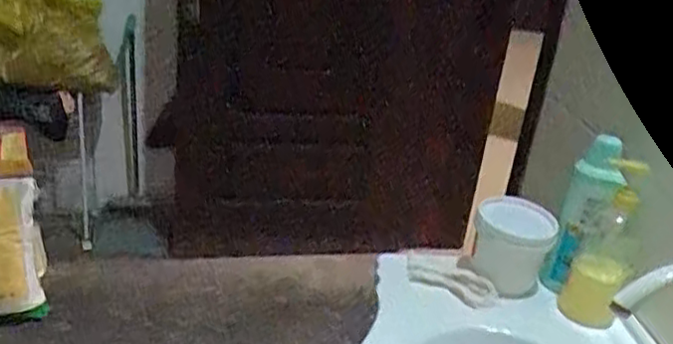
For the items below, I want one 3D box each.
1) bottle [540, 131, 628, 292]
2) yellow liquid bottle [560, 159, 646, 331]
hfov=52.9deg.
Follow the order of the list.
[{"bbox_3d":[0.376,0.076,1.042,0.071,0.253,0.061,21,28,27],"label":"bottle"},{"bbox_3d":[0.396,0.110,1.002,0.092,0.244,0.076,16,26,18],"label":"yellow liquid bottle"}]

